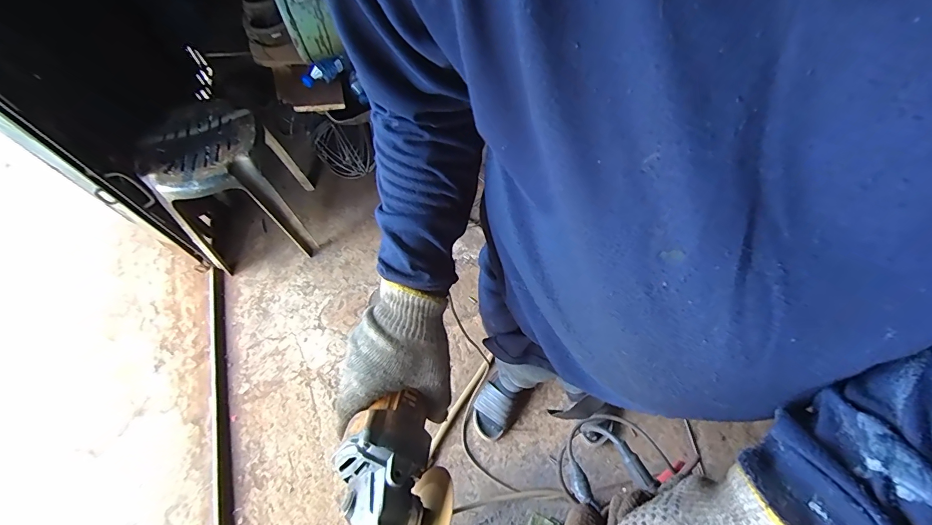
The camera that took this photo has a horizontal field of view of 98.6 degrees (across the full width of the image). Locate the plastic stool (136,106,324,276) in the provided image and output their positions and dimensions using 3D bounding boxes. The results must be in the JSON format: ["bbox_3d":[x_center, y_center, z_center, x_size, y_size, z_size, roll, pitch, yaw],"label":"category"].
[{"bbox_3d":[-0.690,-0.208,1.248,0.308,0.438,0.324,1,64,3],"label":"plastic stool"}]

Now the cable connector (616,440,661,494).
[{"bbox_3d":[0.319,0.382,0.755,0.031,0.021,0.090,-30,67,-11],"label":"cable connector"}]

